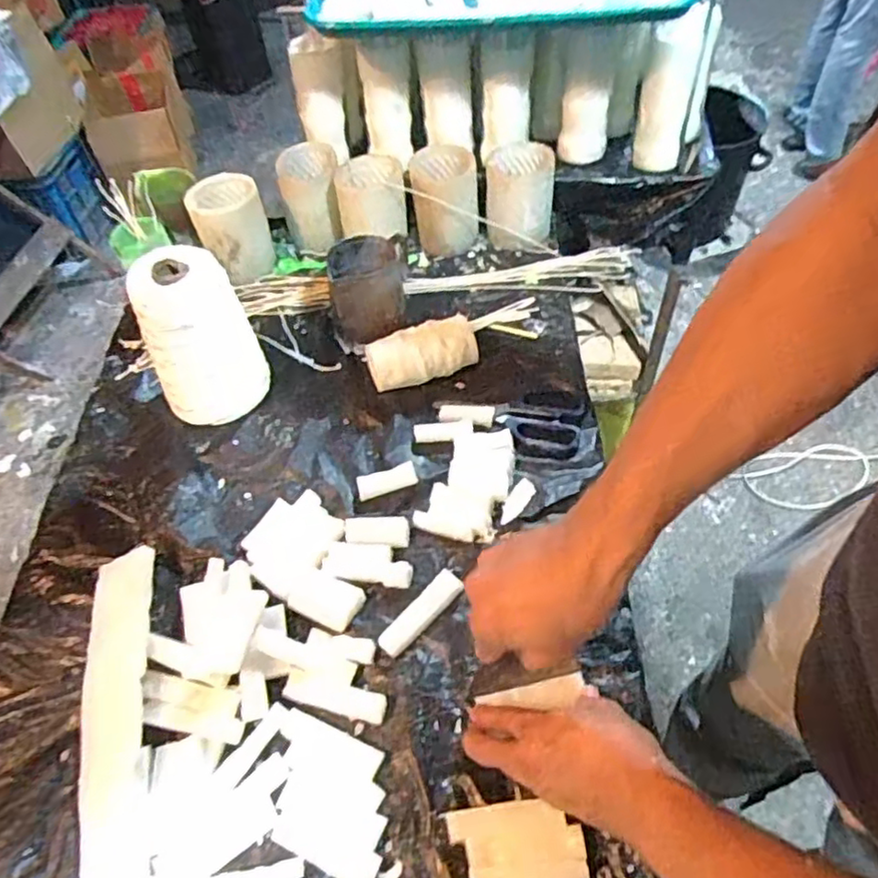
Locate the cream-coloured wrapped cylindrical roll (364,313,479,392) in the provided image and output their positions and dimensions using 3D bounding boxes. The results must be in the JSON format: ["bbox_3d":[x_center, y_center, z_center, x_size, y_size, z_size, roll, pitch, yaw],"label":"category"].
[{"bbox_3d":[-0.020,-0.102,0.784,0.128,0.051,0.065,-18,53,-9],"label":"cream-coloured wrapped cylindrical roll"}]

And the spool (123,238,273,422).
[{"bbox_3d":[-0.263,-0.110,0.738,0.098,0.179,0.102,7,54,9],"label":"spool"}]

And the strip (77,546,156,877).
[{"bbox_3d":[-0.265,0.256,0.549,0.063,0.012,0.358,-14,52,-7],"label":"strip"}]

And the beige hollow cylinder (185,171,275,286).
[{"bbox_3d":[-0.272,-0.279,0.890,0.091,0.110,0.080,-28,55,-16],"label":"beige hollow cylinder"}]

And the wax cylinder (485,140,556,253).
[{"bbox_3d":[0.111,-0.330,0.915,0.089,0.112,0.086,3,52,7],"label":"wax cylinder"}]

